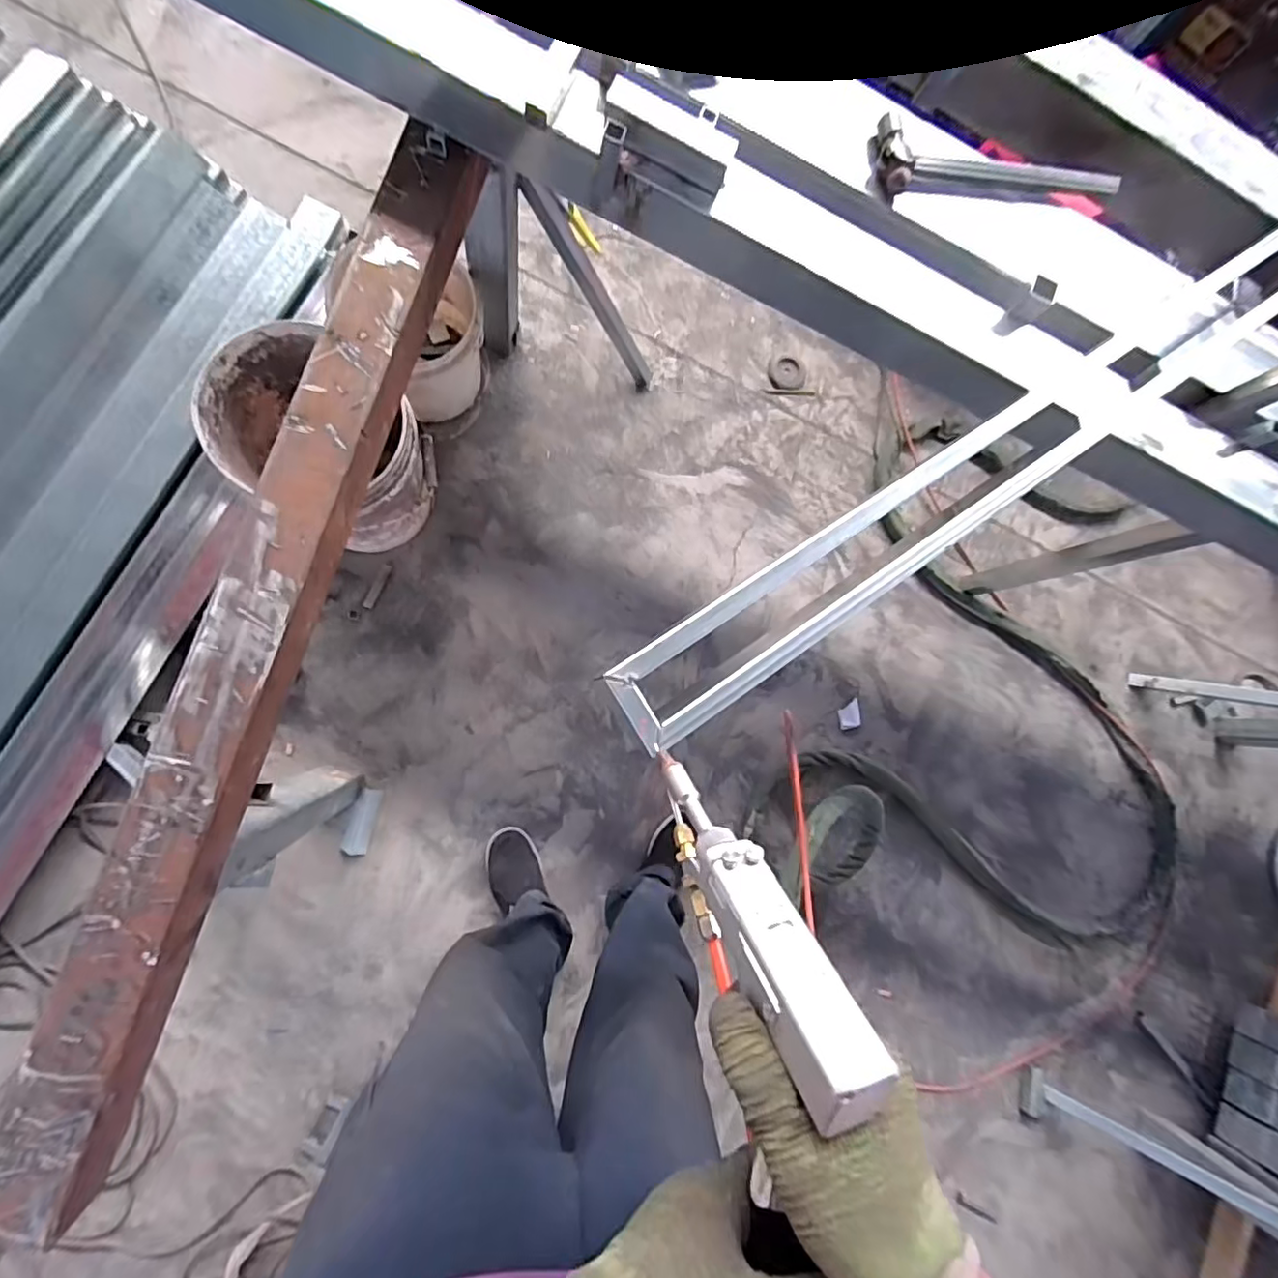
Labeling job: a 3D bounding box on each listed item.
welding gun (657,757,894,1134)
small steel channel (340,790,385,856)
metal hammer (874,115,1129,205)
[{"bbox_3d":[0.059,0.155,0.347,0.047,0.222,0.053,-28,122,-7],"label":"welding gun"},{"bbox_3d":[-0.576,0.382,1.231,0.048,0.014,0.139,17,82,-9],"label":"small steel channel"},{"bbox_3d":[0.449,-0.600,0.747,0.342,0.056,0.094,-8,87,-11],"label":"metal hammer"}]

